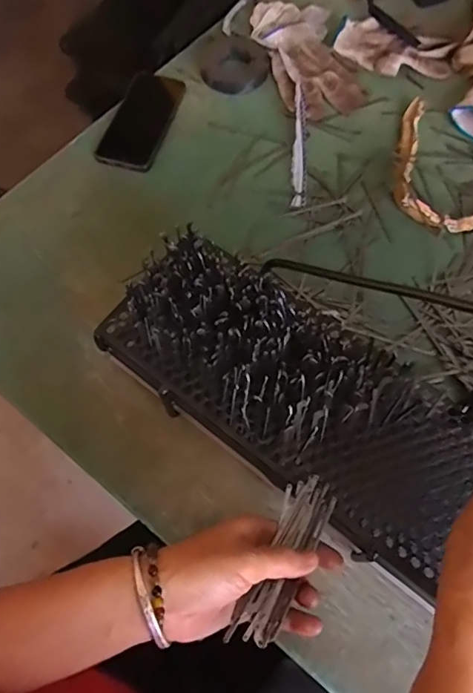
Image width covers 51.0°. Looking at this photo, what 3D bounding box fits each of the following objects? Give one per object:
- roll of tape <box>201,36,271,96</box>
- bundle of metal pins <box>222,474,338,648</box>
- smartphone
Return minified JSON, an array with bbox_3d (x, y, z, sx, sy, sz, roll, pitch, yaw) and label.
[{"bbox_3d":[0.000,-0.399,0.703,0.091,0.015,0.098,0,66,1],"label":"roll of tape"},{"bbox_3d":[0.036,0.152,0.361,0.036,0.009,0.123,26,60,13],"label":"bundle of metal pins"},{"bbox_3d":[-0.128,-0.310,0.668,0.077,0.013,0.170,16,67,8],"label":"smartphone"}]

